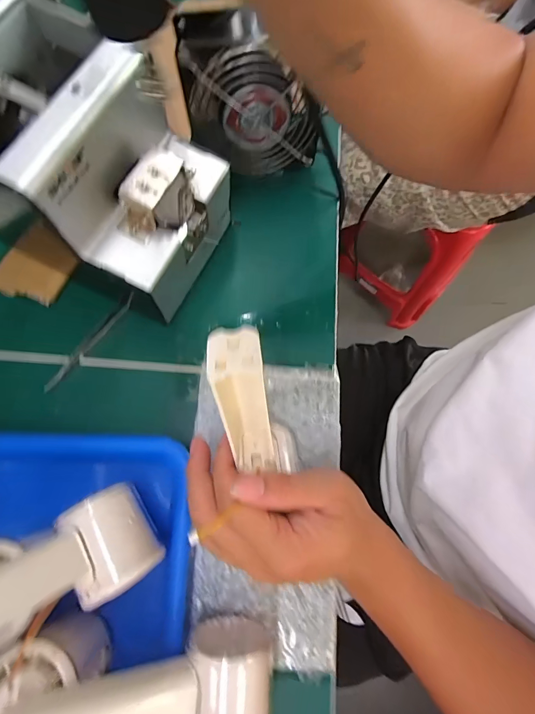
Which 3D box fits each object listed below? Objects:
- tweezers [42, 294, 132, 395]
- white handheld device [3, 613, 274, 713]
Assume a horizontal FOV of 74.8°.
[{"bbox_3d":[-0.157,-0.014,0.313,0.010,0.007,0.109,37,77,8],"label":"tweezers"},{"bbox_3d":[-0.065,0.206,0.202,0.152,0.052,0.061,11,73,-29],"label":"white handheld device"}]

